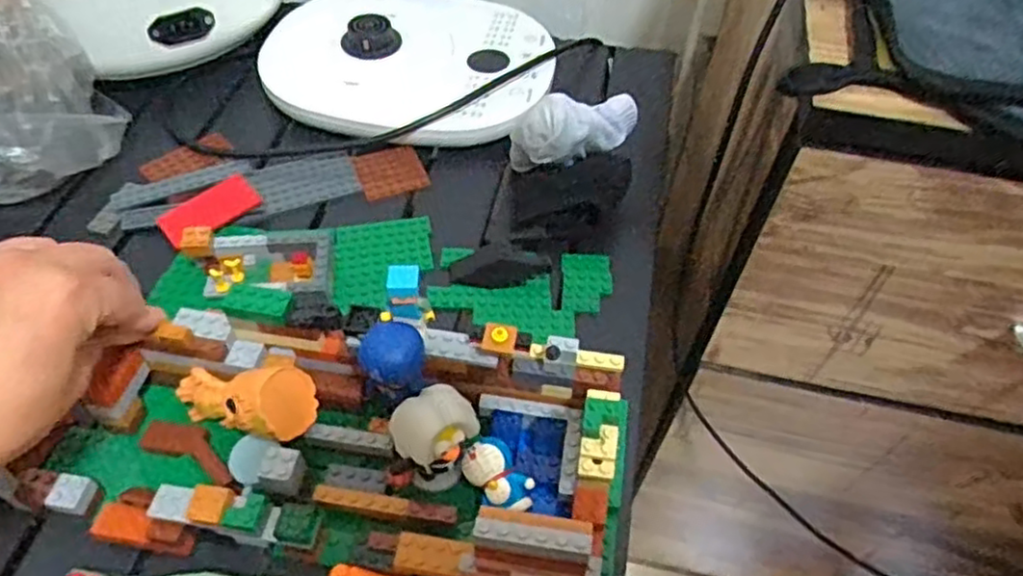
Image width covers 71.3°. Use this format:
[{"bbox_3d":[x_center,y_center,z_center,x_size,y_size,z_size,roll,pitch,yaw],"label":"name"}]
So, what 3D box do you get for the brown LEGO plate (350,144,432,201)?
[{"bbox_3d":[-0.090,-0.088,0.532,0.048,0.005,0.048,-18,54,-15],"label":"brown LEGO plate"}]

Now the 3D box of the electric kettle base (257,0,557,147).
[{"bbox_3d":[-0.085,-0.188,0.586,0.232,0.036,0.184,4,52,2],"label":"electric kettle base"}]

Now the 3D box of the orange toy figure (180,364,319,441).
[{"bbox_3d":[-0.143,0.059,0.371,0.079,0.039,0.039,3,51,16],"label":"orange toy figure"}]

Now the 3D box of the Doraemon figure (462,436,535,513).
[{"bbox_3d":[-0.006,0.095,0.356,0.024,0.020,0.039,-31,59,-24],"label":"Doraemon figure"}]

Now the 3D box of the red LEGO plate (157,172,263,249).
[{"bbox_3d":[-0.203,-0.053,0.485,0.033,0.010,0.068,36,59,24],"label":"red LEGO plate"}]

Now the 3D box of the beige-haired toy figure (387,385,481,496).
[{"bbox_3d":[-0.036,0.075,0.350,0.039,0.047,0.036,1,52,-1],"label":"beige-haired toy figure"}]

